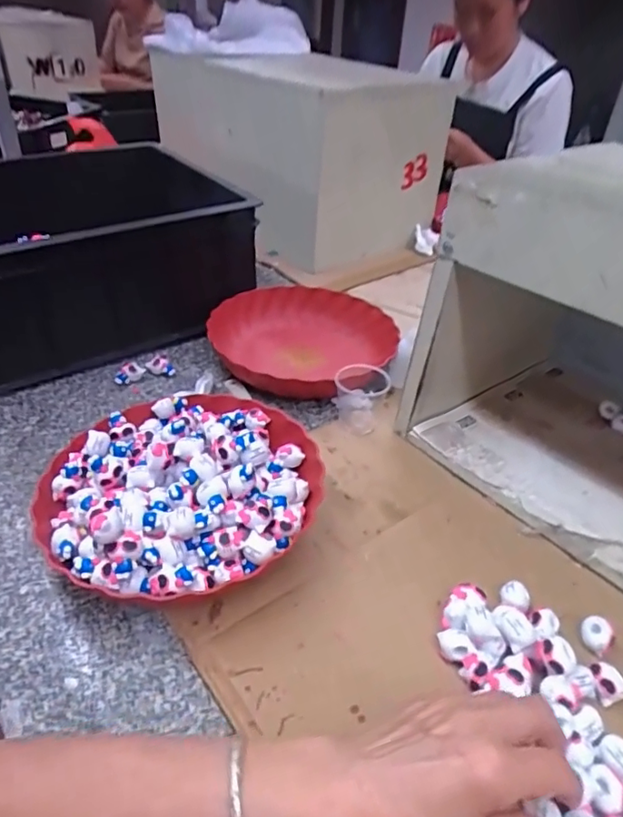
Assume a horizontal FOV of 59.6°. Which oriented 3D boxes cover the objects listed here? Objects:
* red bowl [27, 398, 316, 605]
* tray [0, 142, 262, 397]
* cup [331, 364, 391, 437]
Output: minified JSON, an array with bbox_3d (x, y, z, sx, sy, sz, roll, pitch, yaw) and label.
[{"bbox_3d":[-0.116,0.063,0.489,0.236,0.069,0.224,2,38,-2],"label":"red bowl"},{"bbox_3d":[-0.412,-0.230,0.780,0.496,0.182,0.459,-23,44,-30],"label":"tray"},{"bbox_3d":[0.055,-0.012,0.610,0.058,0.062,0.050,6,38,3],"label":"cup"}]

